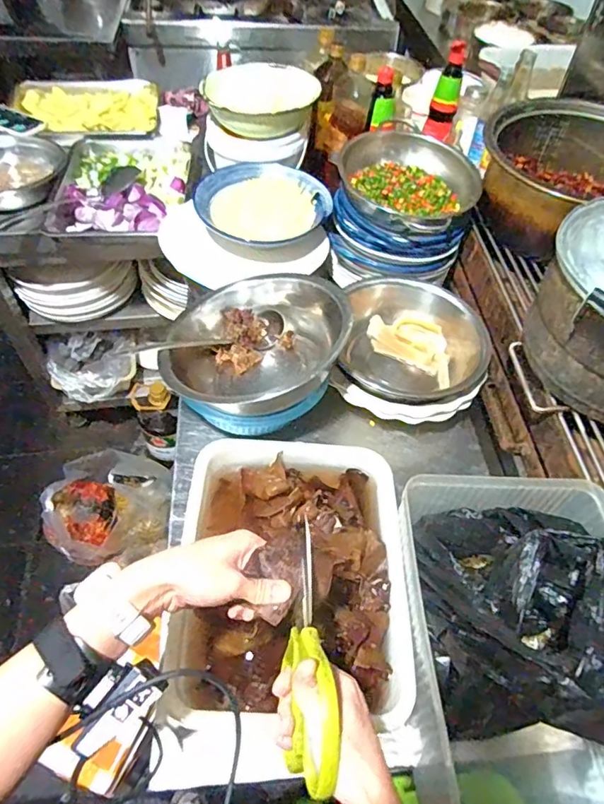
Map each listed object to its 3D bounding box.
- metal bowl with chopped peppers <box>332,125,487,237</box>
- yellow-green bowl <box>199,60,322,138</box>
[{"bbox_3d":[0.188,-0.413,0.972,0.260,0.077,0.191,36,60,21],"label":"metal bowl with chopped peppers"},{"bbox_3d":[-0.088,-0.620,1.050,0.217,0.061,0.227,2,54,-2],"label":"yellow-green bowl"}]

